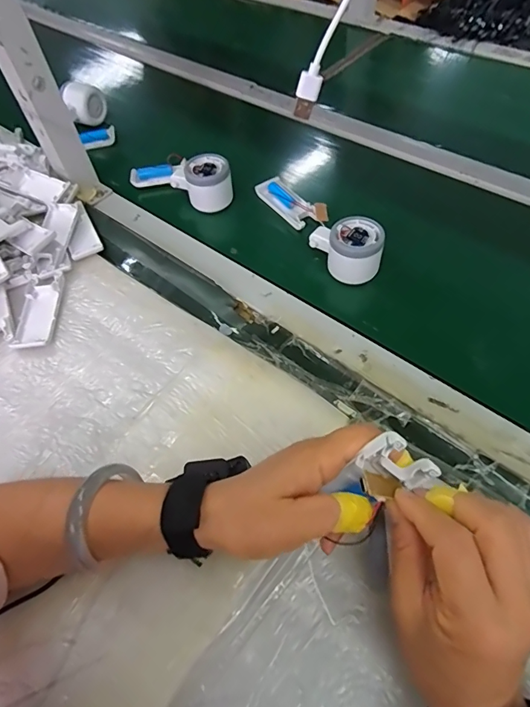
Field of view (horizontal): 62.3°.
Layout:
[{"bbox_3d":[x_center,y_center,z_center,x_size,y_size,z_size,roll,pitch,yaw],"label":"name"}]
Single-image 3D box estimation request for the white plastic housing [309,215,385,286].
[{"bbox_3d":[0.089,-0.117,0.496,0.083,0.047,0.061,5,56,7],"label":"white plastic housing"}]

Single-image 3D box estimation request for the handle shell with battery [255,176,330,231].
[{"bbox_3d":[0.035,-0.198,0.577,0.044,0.020,0.120,-33,60,-18],"label":"handle shell with battery"}]

